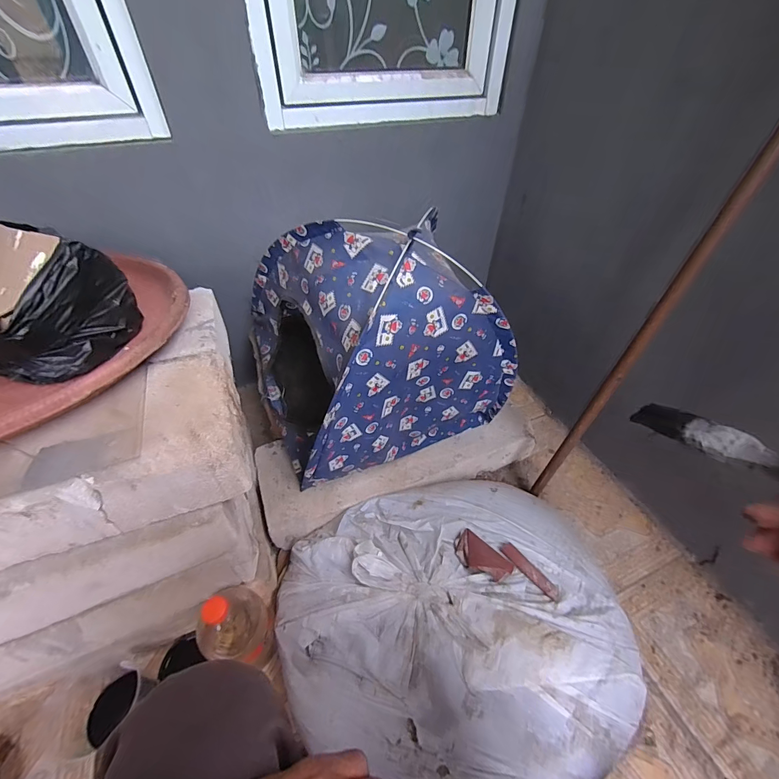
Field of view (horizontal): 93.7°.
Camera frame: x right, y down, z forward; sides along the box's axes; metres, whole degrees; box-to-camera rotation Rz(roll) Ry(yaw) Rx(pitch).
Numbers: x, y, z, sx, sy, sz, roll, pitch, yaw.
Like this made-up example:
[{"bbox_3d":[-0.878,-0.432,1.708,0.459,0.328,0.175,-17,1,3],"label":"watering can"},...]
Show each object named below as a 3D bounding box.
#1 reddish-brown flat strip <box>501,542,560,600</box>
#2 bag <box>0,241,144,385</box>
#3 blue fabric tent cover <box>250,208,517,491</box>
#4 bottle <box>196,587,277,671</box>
[{"bbox_3d":[0.226,0.291,0.588,0.025,0.008,0.101,-31,52,-27],"label":"reddish-brown flat strip"},{"bbox_3d":[-0.482,-0.116,0.459,0.217,0.185,0.165,9,46,10],"label":"bag"},{"bbox_3d":[-0.027,-0.090,0.689,0.402,0.423,0.367,-18,47,-17],"label":"blue fabric tent cover"},{"bbox_3d":[-0.224,0.350,0.540,0.083,0.188,0.081,0,45,0],"label":"bottle"}]

